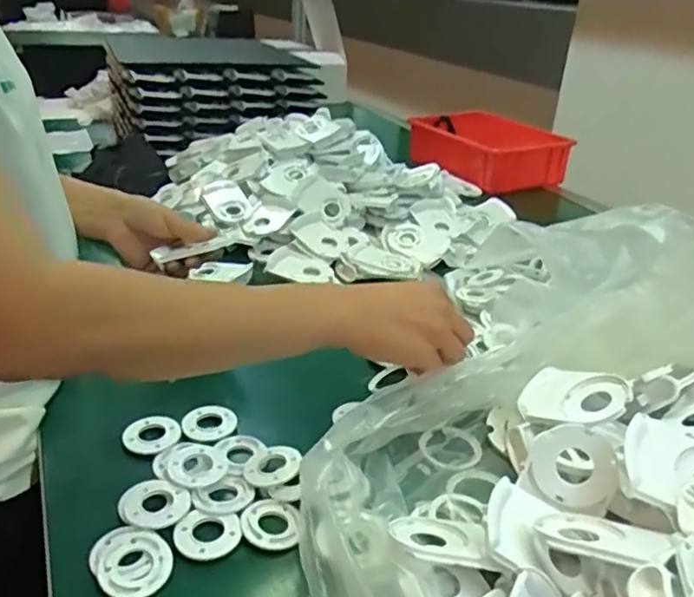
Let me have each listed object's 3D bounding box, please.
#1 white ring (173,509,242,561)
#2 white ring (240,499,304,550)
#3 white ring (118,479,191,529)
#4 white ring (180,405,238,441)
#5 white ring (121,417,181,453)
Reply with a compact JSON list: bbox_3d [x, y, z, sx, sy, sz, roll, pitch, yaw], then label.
[{"bbox_3d":[-0.094,0.158,0.427,0.043,0.004,0.039,5,27,2],"label":"white ring"},{"bbox_3d":[-0.052,0.157,0.442,0.041,0.008,0.041,3,27,-1],"label":"white ring"},{"bbox_3d":[-0.136,0.144,0.446,0.049,0.004,0.041,9,28,11],"label":"white ring"},{"bbox_3d":[-0.116,0.103,0.535,0.044,0.004,0.044,3,27,-1],"label":"white ring"},{"bbox_3d":[-0.159,0.111,0.518,0.043,0.008,0.043,3,27,-1],"label":"white ring"}]

